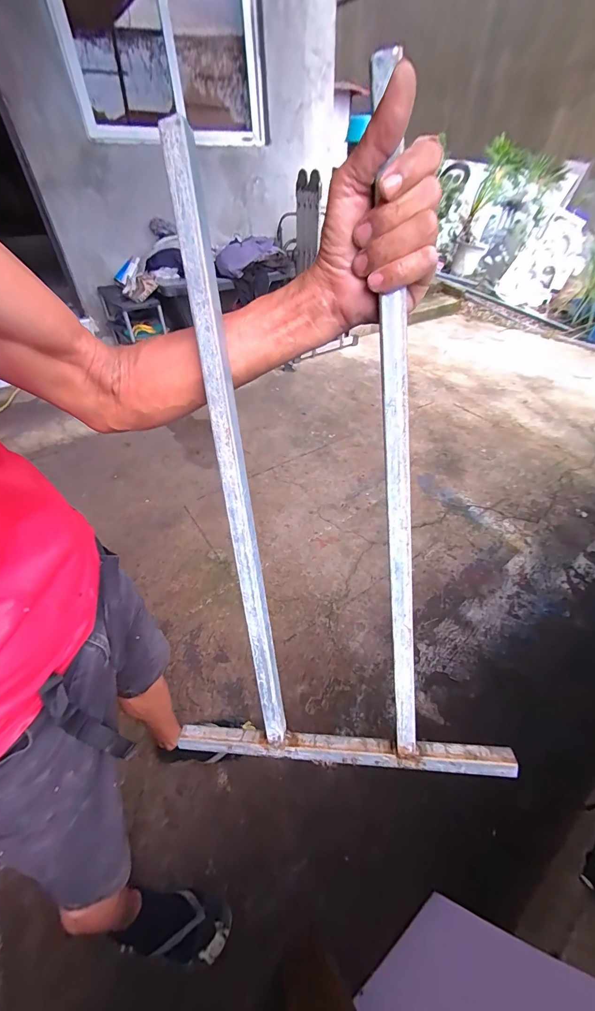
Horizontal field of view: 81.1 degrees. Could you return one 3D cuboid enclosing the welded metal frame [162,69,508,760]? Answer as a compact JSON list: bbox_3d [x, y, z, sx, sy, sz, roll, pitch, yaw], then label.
[{"bbox_3d":[0.002,0.018,0.332,0.337,0.605,0.017,-5,17,12],"label":"welded metal frame"}]

